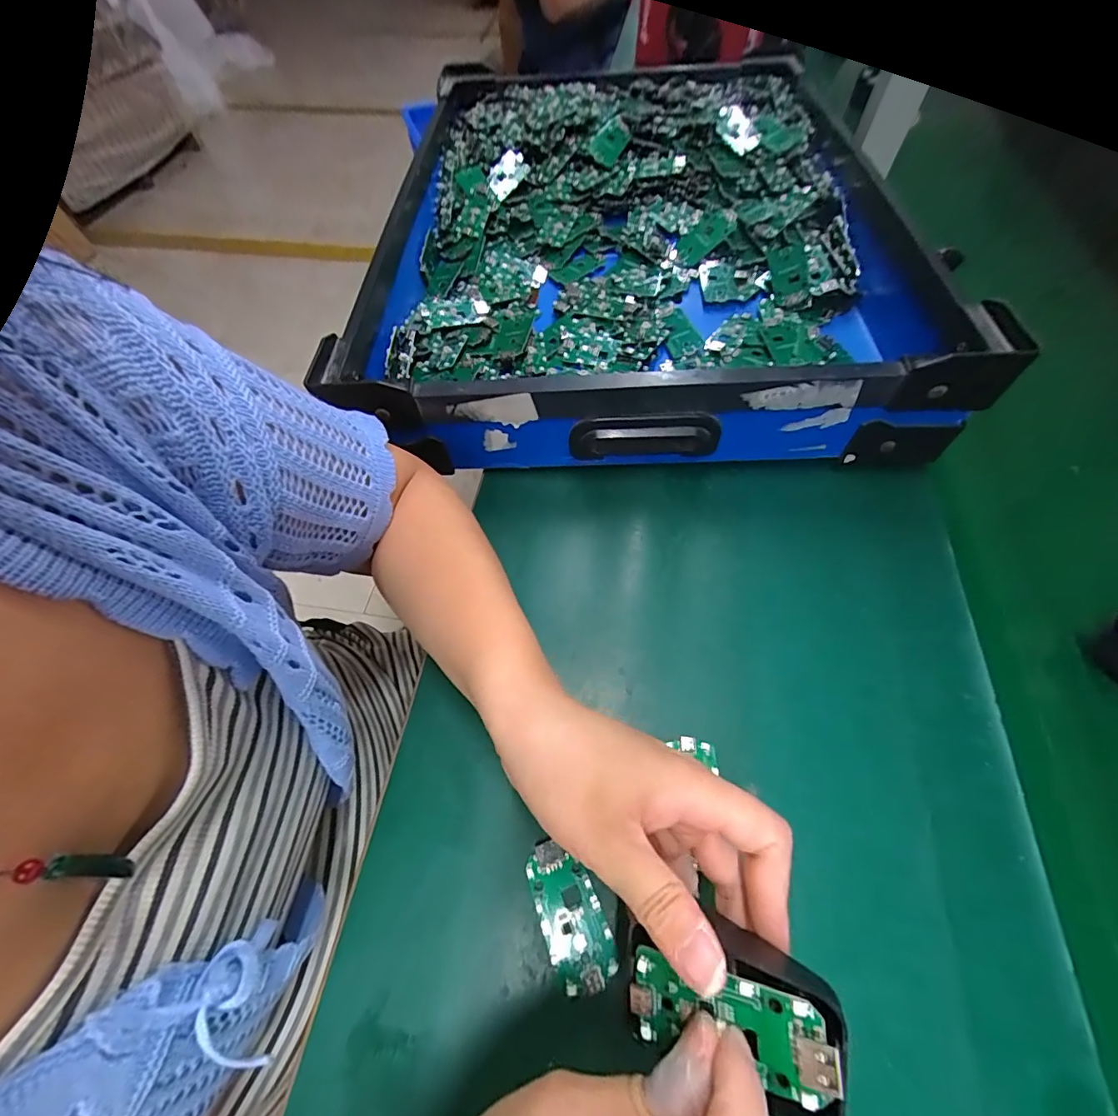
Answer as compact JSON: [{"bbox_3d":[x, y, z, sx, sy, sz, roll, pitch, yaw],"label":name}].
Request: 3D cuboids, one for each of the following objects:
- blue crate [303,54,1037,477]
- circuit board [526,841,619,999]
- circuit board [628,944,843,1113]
[{"bbox_3d":[0.076,-0.320,0.464,0.453,0.090,0.555,0,60,3],"label":"blue crate"},{"bbox_3d":[0.006,0.177,0.237,0.031,0.004,0.063,-21,61,-9],"label":"circuit board"},{"bbox_3d":[0.055,0.155,0.156,0.064,0.005,0.030,-4,82,29],"label":"circuit board"}]

